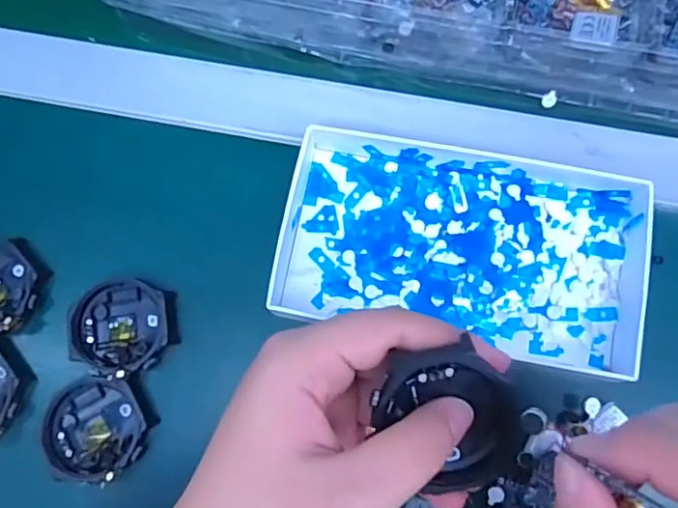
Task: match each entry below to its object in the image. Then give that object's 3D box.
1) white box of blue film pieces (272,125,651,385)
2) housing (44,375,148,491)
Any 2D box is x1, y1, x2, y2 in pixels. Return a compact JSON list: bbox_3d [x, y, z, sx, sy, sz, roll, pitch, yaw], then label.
[{"bbox_3d":[0.061,-0.006,0.294,0.180,0.027,0.098,12,76,4],"label":"white box of blue film pieces"},{"bbox_3d":[-0.119,0.087,0.287,0.049,0.011,0.048,0,75,1],"label":"housing"}]

